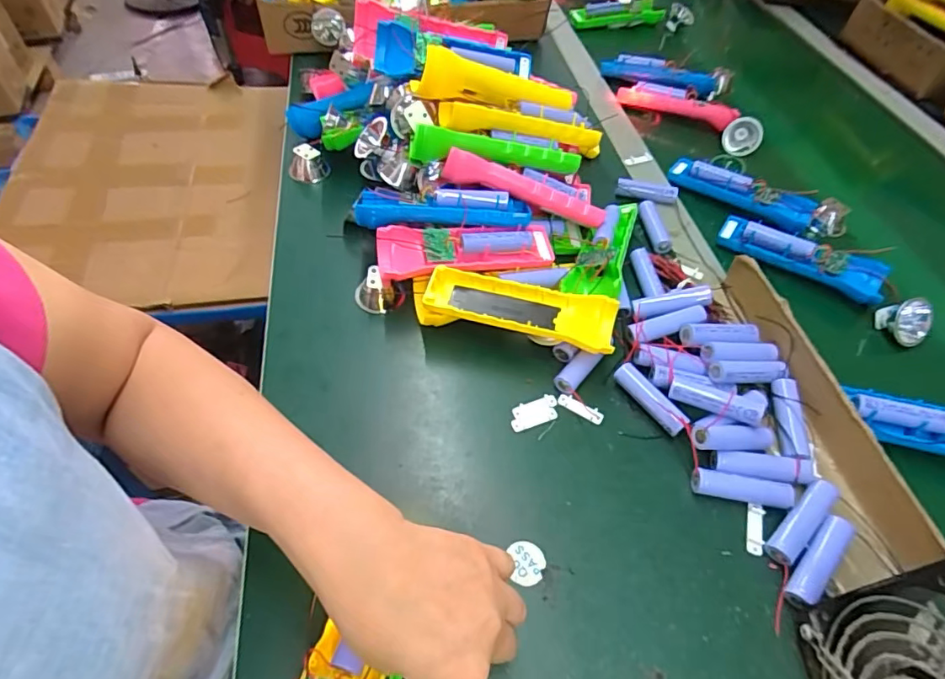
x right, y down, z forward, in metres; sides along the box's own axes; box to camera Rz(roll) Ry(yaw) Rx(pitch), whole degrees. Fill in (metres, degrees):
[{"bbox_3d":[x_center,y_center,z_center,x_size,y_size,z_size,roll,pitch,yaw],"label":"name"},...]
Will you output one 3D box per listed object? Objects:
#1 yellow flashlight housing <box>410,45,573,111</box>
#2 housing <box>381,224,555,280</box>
[{"bbox_3d":[0.023,-0.241,0.501,0.153,0.042,0.028,3,52,-13],"label":"yellow flashlight housing"},{"bbox_3d":[-0.005,-0.080,0.465,0.156,0.026,0.050,-4,52,-8],"label":"housing"}]

